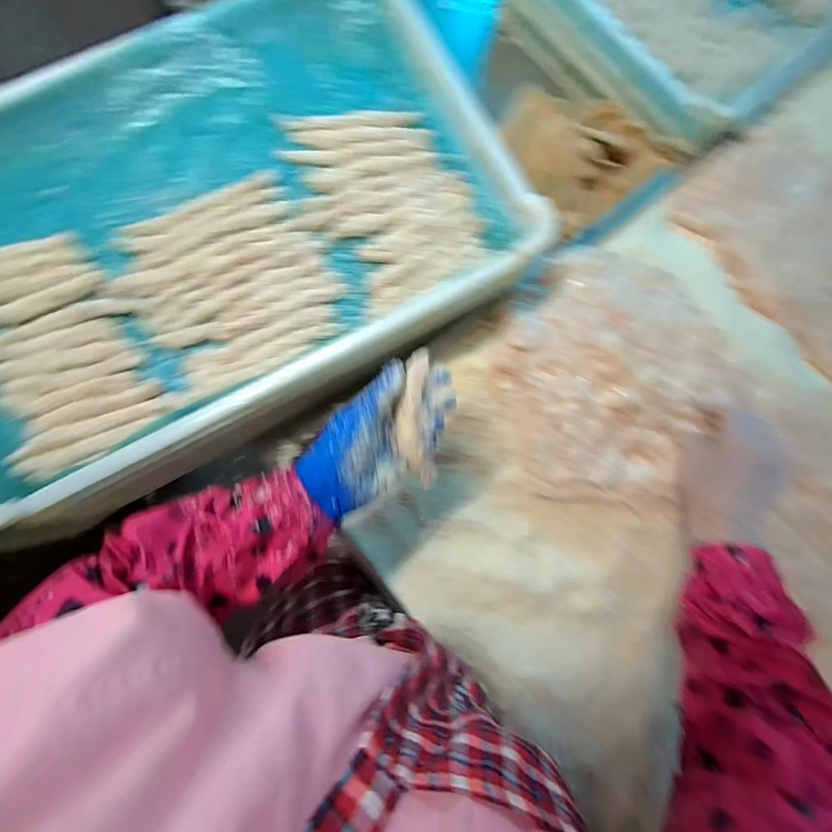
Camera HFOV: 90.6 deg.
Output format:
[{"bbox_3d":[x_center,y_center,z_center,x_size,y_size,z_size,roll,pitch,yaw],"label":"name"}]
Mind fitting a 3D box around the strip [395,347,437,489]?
[{"bbox_3d":[0.000,0.000,0.344,0.029,0.016,0.114,-1,88,-3],"label":"strip"}]

